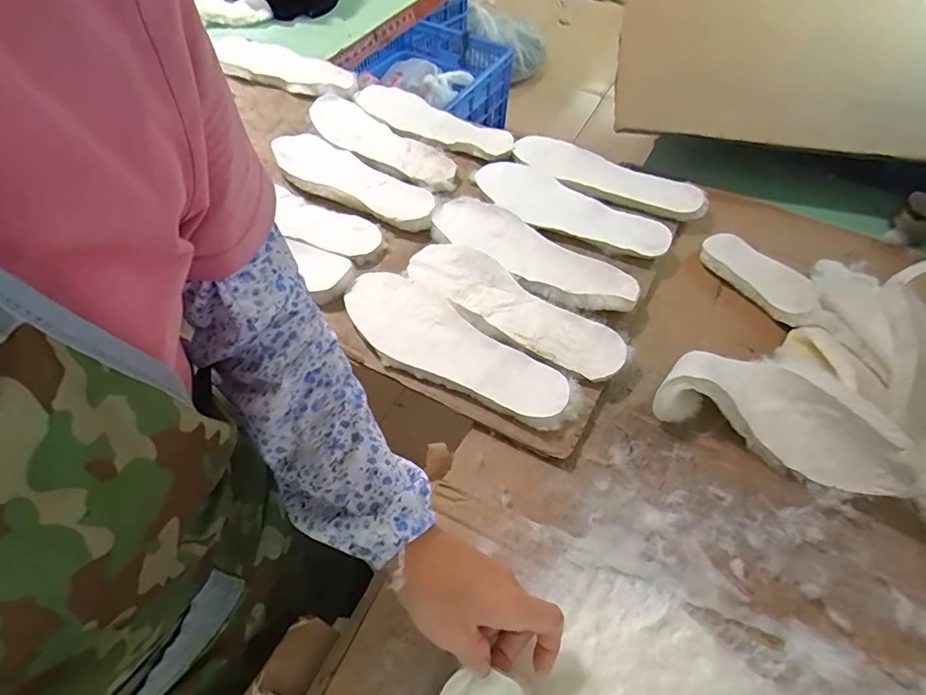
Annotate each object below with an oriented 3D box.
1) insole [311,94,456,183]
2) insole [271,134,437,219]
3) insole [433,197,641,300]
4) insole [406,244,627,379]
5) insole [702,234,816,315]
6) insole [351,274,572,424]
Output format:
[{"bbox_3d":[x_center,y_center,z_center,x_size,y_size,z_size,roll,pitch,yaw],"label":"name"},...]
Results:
[{"bbox_3d":[-0.131,-0.308,0.752,0.269,0.010,0.085,39,67,22],"label":"insole"},{"bbox_3d":[-0.161,-0.238,0.704,0.280,0.017,0.071,34,61,20],"label":"insole"},{"bbox_3d":[0.080,-0.118,0.622,0.271,0.018,0.085,32,60,23],"label":"insole"},{"bbox_3d":[0.051,-0.049,0.571,0.270,0.012,0.074,33,61,22],"label":"insole"},{"bbox_3d":[0.362,-0.091,0.622,0.063,0.023,0.145,-26,60,-18],"label":"insole"},{"bbox_3d":[-0.020,-0.004,0.533,0.265,0.009,0.092,34,60,24],"label":"insole"}]

